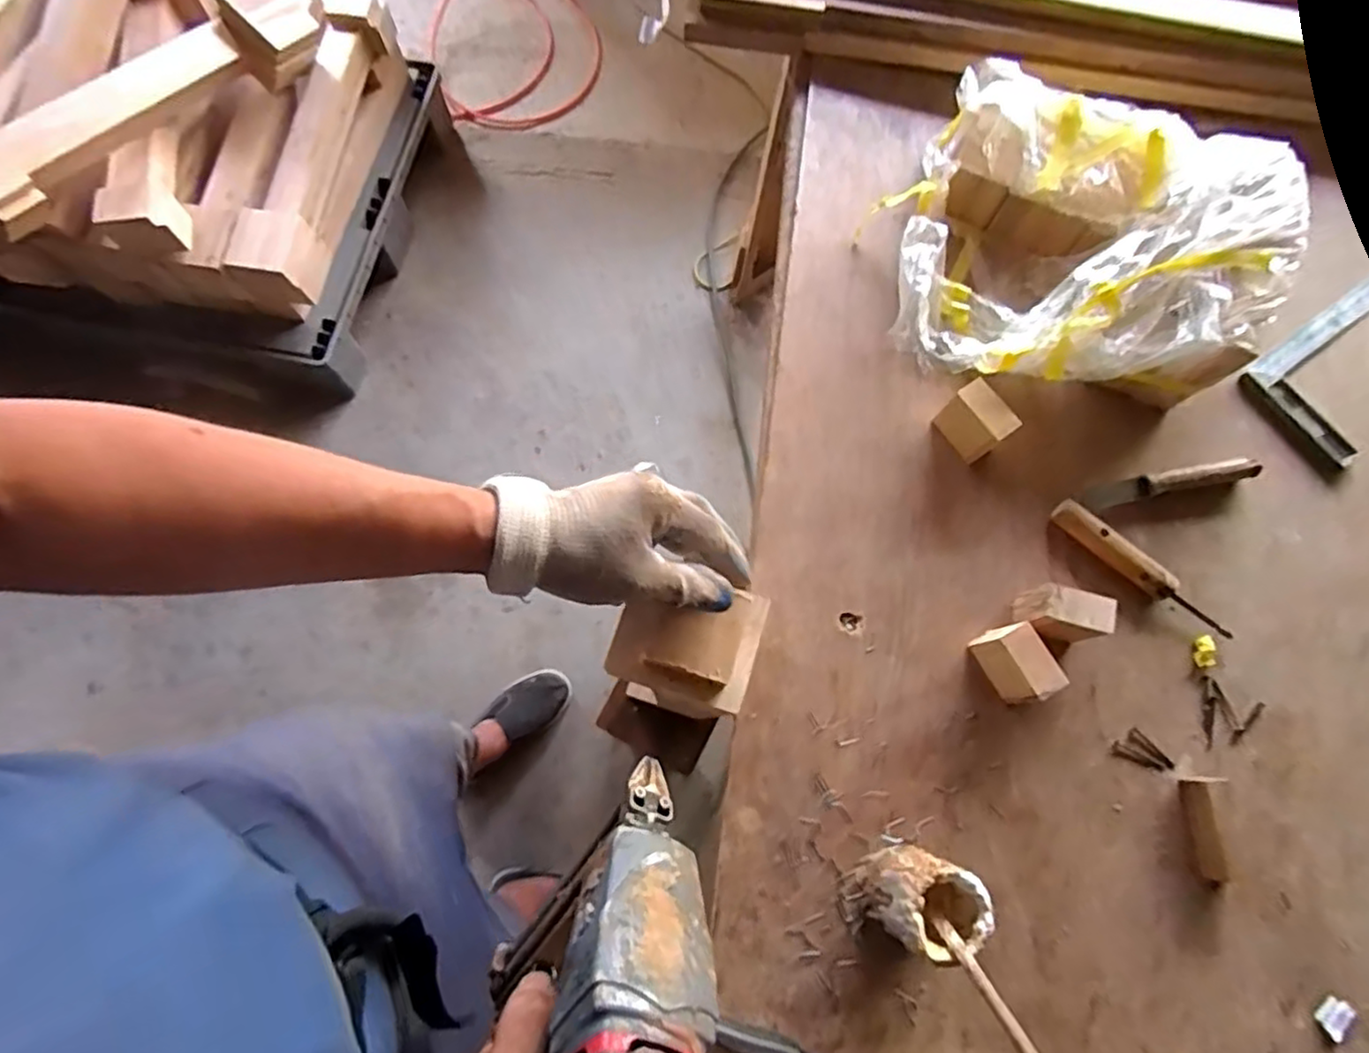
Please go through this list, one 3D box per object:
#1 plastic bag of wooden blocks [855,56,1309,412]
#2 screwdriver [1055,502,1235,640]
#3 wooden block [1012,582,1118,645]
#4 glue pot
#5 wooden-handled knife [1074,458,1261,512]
[{"bbox_3d":[0.389,-0.295,0.685,0.350,0.130,0.311,7,72,1],"label":"plastic bag of wooden blocks"},{"bbox_3d":[0.428,0.041,0.636,0.183,0.025,0.031,38,75,10],"label":"screwdriver"},{"bbox_3d":[0.336,0.077,0.603,0.061,0.060,0.032,17,72,4],"label":"wooden block"},{"bbox_3d":[0.175,0.282,0.515,0.079,0.088,0.063,20,72,5],"label":"glue pot"},{"bbox_3d":[0.471,-0.042,0.663,0.175,0.025,0.022,-11,72,-5],"label":"wooden-handled knife"}]

